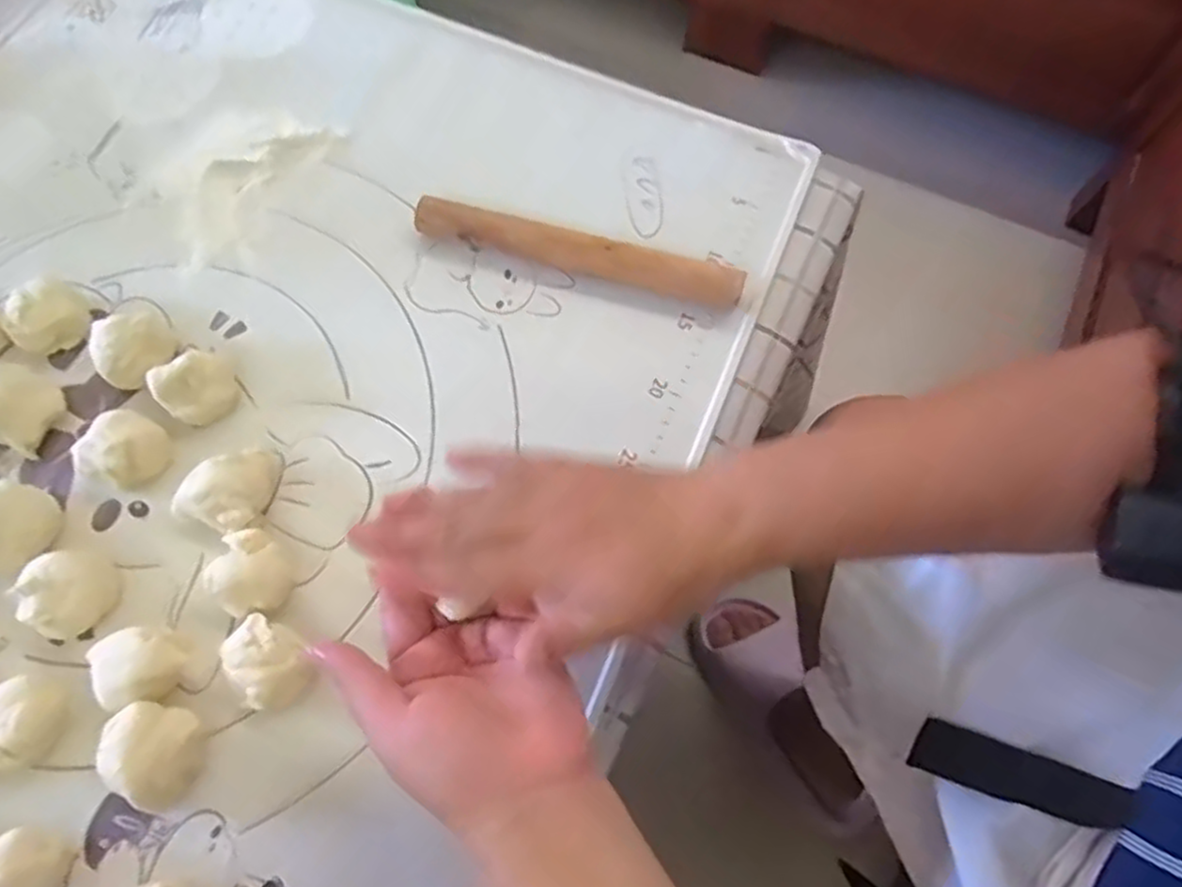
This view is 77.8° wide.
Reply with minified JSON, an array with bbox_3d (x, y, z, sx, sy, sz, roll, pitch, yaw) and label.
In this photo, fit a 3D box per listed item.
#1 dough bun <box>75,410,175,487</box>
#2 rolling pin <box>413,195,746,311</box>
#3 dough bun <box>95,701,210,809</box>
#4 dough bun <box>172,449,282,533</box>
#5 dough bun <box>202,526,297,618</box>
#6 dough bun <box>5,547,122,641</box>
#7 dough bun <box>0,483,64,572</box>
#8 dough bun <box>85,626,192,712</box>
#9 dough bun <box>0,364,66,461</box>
[{"bbox_3d":[-0.264,0.003,0.419,0.042,0.027,0.040,0,69,0],"label":"dough bun"},{"bbox_3d":[-0.008,-0.121,0.466,0.208,0.029,0.022,15,70,6],"label":"rolling pin"},{"bbox_3d":[-0.216,0.152,0.360,0.041,0.030,0.043,0,69,0],"label":"dough bun"},{"bbox_3d":[-0.202,0.024,0.414,0.044,0.023,0.050,21,71,8],"label":"dough bun"},{"bbox_3d":[-0.181,0.070,0.395,0.036,0.032,0.044,13,70,5],"label":"dough bun"},{"bbox_3d":[-0.277,0.080,0.389,0.040,0.038,0.046,18,70,7],"label":"dough bun"},{"bbox_3d":[-0.316,0.045,0.399,0.038,0.032,0.046,18,70,7],"label":"dough bun"},{"bbox_3d":[-0.229,0.113,0.377,0.040,0.032,0.037,0,69,0],"label":"dough bun"},{"bbox_3d":[-0.336,-0.022,0.427,0.038,0.030,0.044,21,71,8],"label":"dough bun"}]

